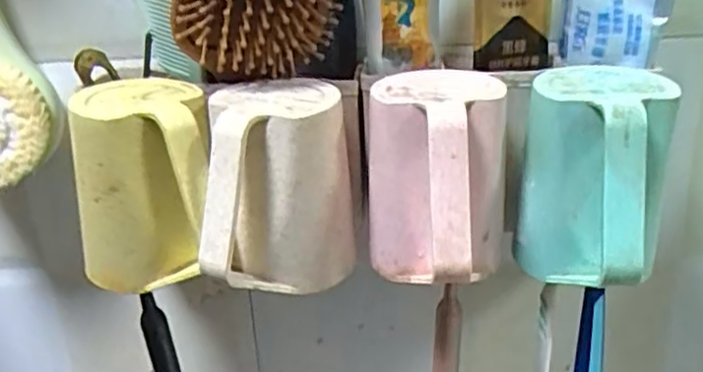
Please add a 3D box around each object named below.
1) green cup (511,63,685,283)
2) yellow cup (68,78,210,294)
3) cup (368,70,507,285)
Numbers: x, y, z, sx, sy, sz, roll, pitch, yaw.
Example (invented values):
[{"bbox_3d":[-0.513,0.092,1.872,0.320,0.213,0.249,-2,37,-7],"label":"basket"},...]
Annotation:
[{"bbox_3d":[0.119,-0.003,0.330,0.066,0.095,0.077,7,23,25],"label":"green cup"},{"bbox_3d":[-0.108,0.002,0.345,0.071,0.098,0.069,-10,22,-17],"label":"yellow cup"},{"bbox_3d":[0.042,-0.002,0.332,0.067,0.093,0.081,1,21,11],"label":"cup"}]

